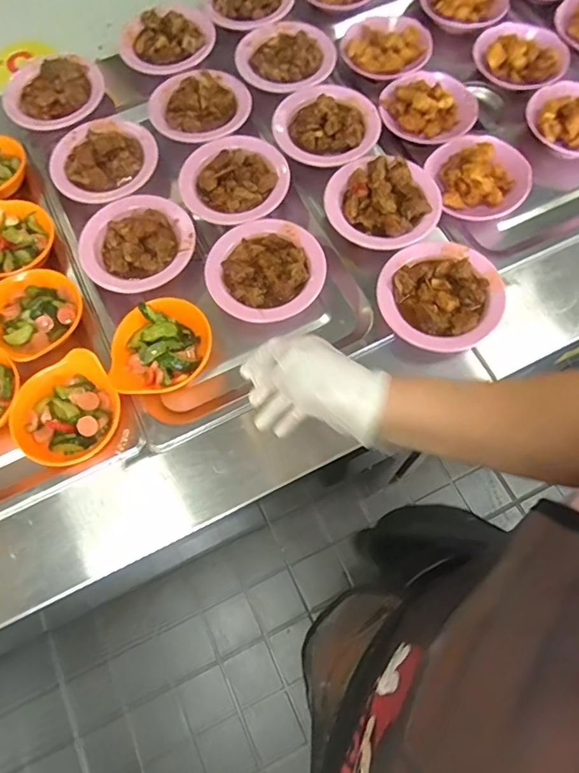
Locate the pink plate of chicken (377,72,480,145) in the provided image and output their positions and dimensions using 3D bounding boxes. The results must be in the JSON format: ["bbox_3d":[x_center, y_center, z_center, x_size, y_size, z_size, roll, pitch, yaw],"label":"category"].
[{"bbox_3d":[0.194,-0.387,0.709,0.131,0.043,0.109,9,69,6],"label":"pink plate of chicken"}]

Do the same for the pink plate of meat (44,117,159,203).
[{"bbox_3d":[-0.260,-0.316,0.701,0.138,0.037,0.127,-1,69,2],"label":"pink plate of meat"}]

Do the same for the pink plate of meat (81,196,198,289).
[{"bbox_3d":[-0.196,-0.186,0.649,0.144,0.036,0.136,-1,69,2],"label":"pink plate of meat"}]

